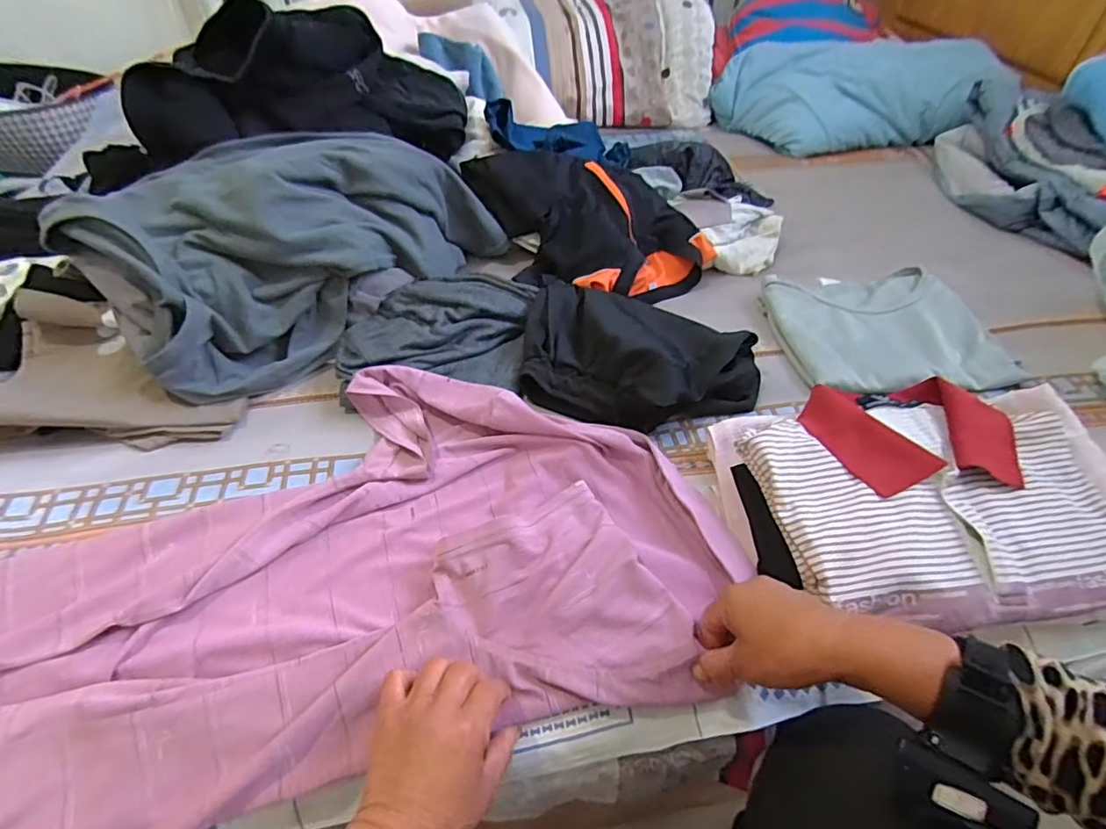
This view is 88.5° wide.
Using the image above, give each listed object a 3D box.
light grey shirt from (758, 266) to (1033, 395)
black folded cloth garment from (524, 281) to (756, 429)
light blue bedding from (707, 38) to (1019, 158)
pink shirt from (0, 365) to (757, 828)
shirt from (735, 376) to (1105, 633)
[{"bbox_3d":[0.409,-0.106,0.710,0.245,0.034,0.215,-3,47,-4],"label":"light grey shirt"},{"bbox_3d":[0.098,-0.073,0.638,0.261,0.068,0.186,10,47,9],"label":"black folded cloth garment"},{"bbox_3d":[0.593,-0.635,1.150,0.541,0.151,0.203,14,52,24],"label":"light blue bedding"},{"bbox_3d":[-0.193,0.132,0.503,0.647,0.060,0.366,-15,54,-13],"label":"pink shirt"},{"bbox_3d":[0.349,0.059,0.495,0.328,0.045,0.223,-5,47,-6],"label":"shirt"}]

